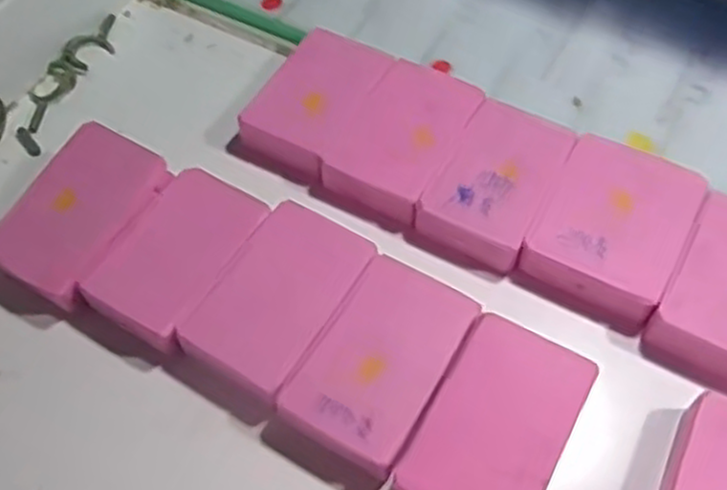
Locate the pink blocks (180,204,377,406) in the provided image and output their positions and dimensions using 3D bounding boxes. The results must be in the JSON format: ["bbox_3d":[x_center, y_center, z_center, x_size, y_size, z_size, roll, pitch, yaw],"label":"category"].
[{"bbox_3d":[-0.030,0.021,0.285,0.045,0.018,0.072,26,62,17],"label":"pink blocks"}]

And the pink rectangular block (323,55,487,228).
[{"bbox_3d":[0.017,-0.046,0.325,0.044,0.012,0.075,24,61,16],"label":"pink rectangular block"}]

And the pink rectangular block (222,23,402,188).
[{"bbox_3d":[-0.022,-0.064,0.337,0.047,0.016,0.072,24,61,16],"label":"pink rectangular block"}]

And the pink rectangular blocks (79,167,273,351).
[{"bbox_3d":[-0.070,0.006,0.295,0.041,0.019,0.070,26,62,17],"label":"pink rectangular blocks"}]

